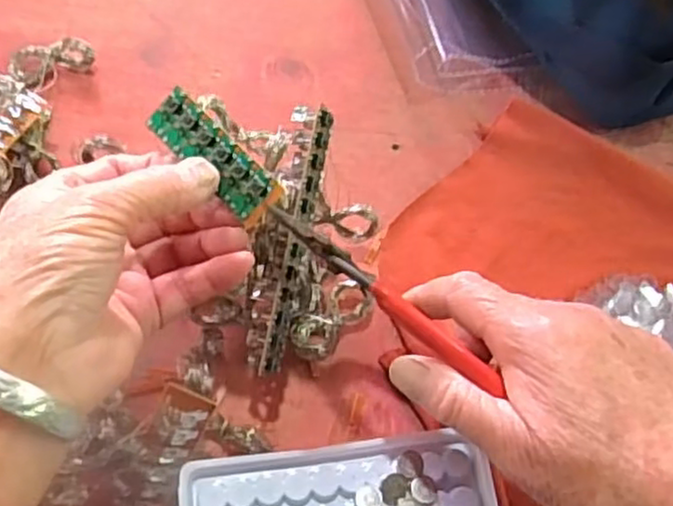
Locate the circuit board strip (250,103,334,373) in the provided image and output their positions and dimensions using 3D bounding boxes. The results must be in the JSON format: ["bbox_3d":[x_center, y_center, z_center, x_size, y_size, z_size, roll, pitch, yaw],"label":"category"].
[{"bbox_3d":[-0.021,-0.006,0.305,0.016,0.014,0.117,11,83,2],"label":"circuit board strip"}]

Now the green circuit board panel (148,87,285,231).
[{"bbox_3d":[-0.049,-0.039,0.280,0.020,0.004,0.063,-46,80,8],"label":"green circuit board panel"}]

